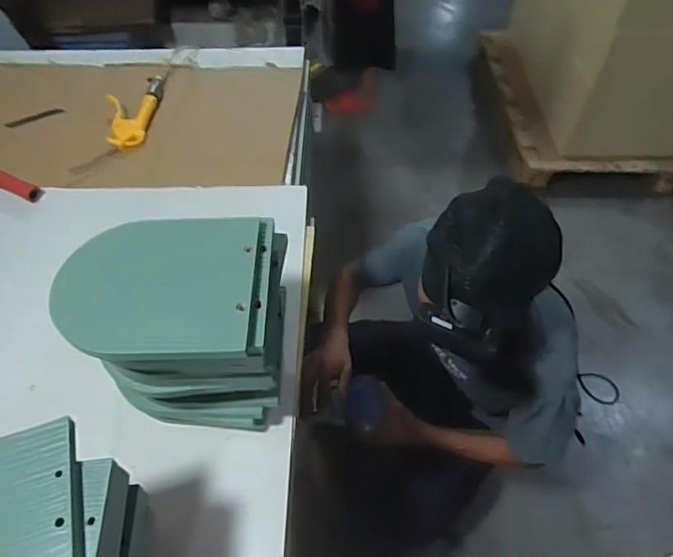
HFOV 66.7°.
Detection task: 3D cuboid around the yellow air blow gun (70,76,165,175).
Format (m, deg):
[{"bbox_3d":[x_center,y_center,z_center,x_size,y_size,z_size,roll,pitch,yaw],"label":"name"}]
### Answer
[{"bbox_3d":[-0.376,-0.280,0.911,0.094,0.035,0.269,3,53,3],"label":"yellow air blow gun"}]

